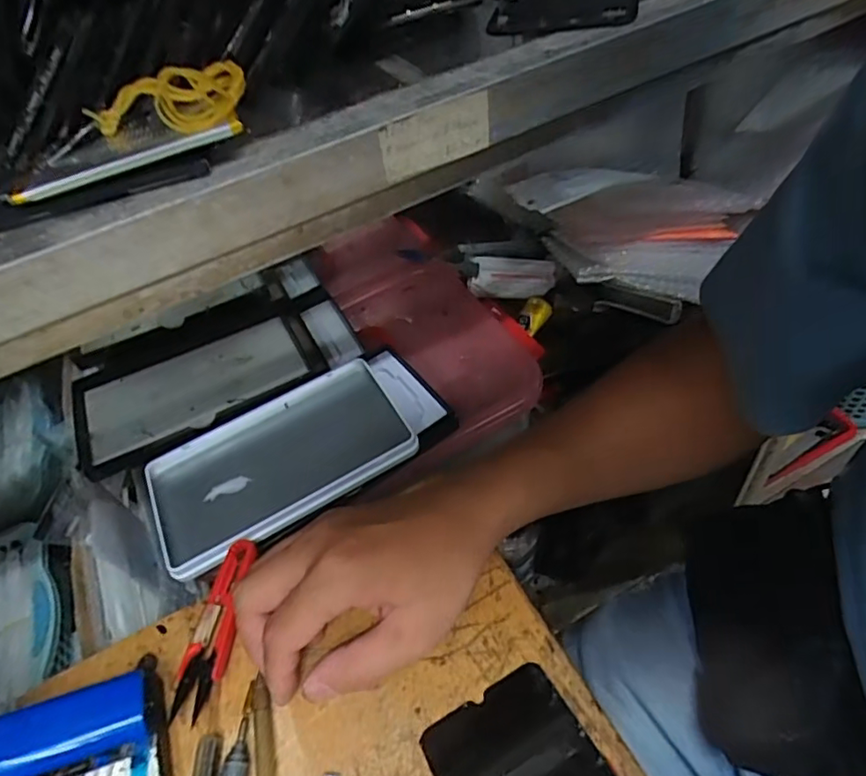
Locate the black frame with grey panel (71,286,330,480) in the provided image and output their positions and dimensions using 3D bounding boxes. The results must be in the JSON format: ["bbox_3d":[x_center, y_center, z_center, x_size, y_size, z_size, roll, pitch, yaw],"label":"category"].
[{"bbox_3d":[-0.182,-0.015,0.464,0.213,0.014,0.119,-26,53,-15],"label":"black frame with grey panel"}]

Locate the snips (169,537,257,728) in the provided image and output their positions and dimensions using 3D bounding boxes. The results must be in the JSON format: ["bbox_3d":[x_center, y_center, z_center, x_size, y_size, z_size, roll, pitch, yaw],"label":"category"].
[{"bbox_3d":[-0.125,0.134,0.324,0.024,0.009,0.096,-5,47,7],"label":"snips"}]

